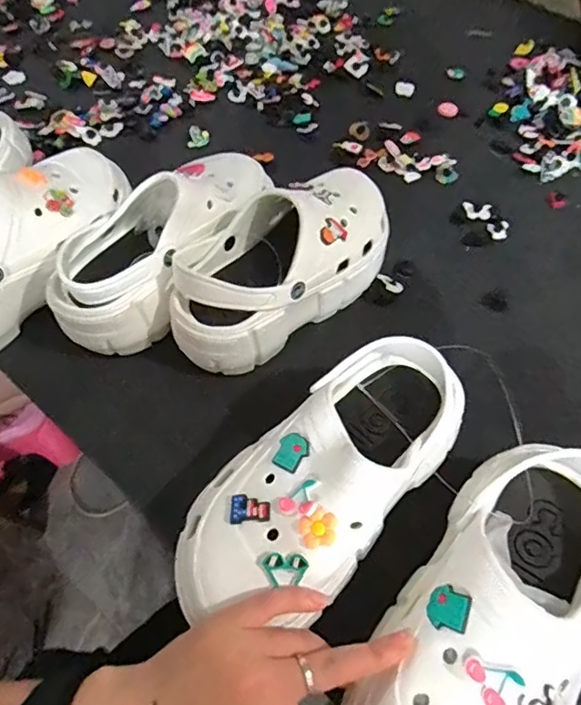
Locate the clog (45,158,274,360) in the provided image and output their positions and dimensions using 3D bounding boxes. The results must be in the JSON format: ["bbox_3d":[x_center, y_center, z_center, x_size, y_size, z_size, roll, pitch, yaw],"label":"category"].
[{"bbox_3d":[-0.118,-0.113,0.477,0.097,0.088,0.245,29,70,15],"label":"clog"}]

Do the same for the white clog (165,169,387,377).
[{"bbox_3d":[-0.005,-0.086,0.476,0.234,0.086,0.105,-34,64,-21],"label":"white clog"}]

